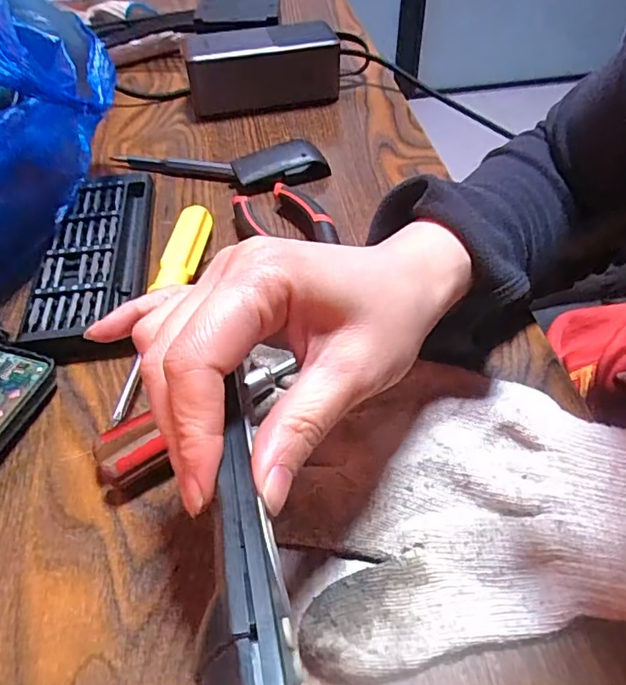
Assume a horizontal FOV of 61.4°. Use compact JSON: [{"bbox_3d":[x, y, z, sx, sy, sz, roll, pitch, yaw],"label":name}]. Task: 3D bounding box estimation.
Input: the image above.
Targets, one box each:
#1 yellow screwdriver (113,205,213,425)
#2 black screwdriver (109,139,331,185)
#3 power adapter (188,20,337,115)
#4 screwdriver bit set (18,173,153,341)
[{"bbox_3d":[-0.084,-0.023,0.292,0.019,0.019,0.153,7,49,6],"label":"yellow screwdriver"},{"bbox_3d":[-0.069,-0.133,0.395,0.158,0.018,0.042,0,49,0],"label":"black screwdriver"},{"bbox_3d":[-0.042,-0.241,0.466,0.130,0.056,0.056,-5,49,-4],"label":"power adapter"},{"bbox_3d":[-0.134,-0.057,0.322,0.054,0.014,0.144,-4,49,-4],"label":"screwdriver bit set"}]

